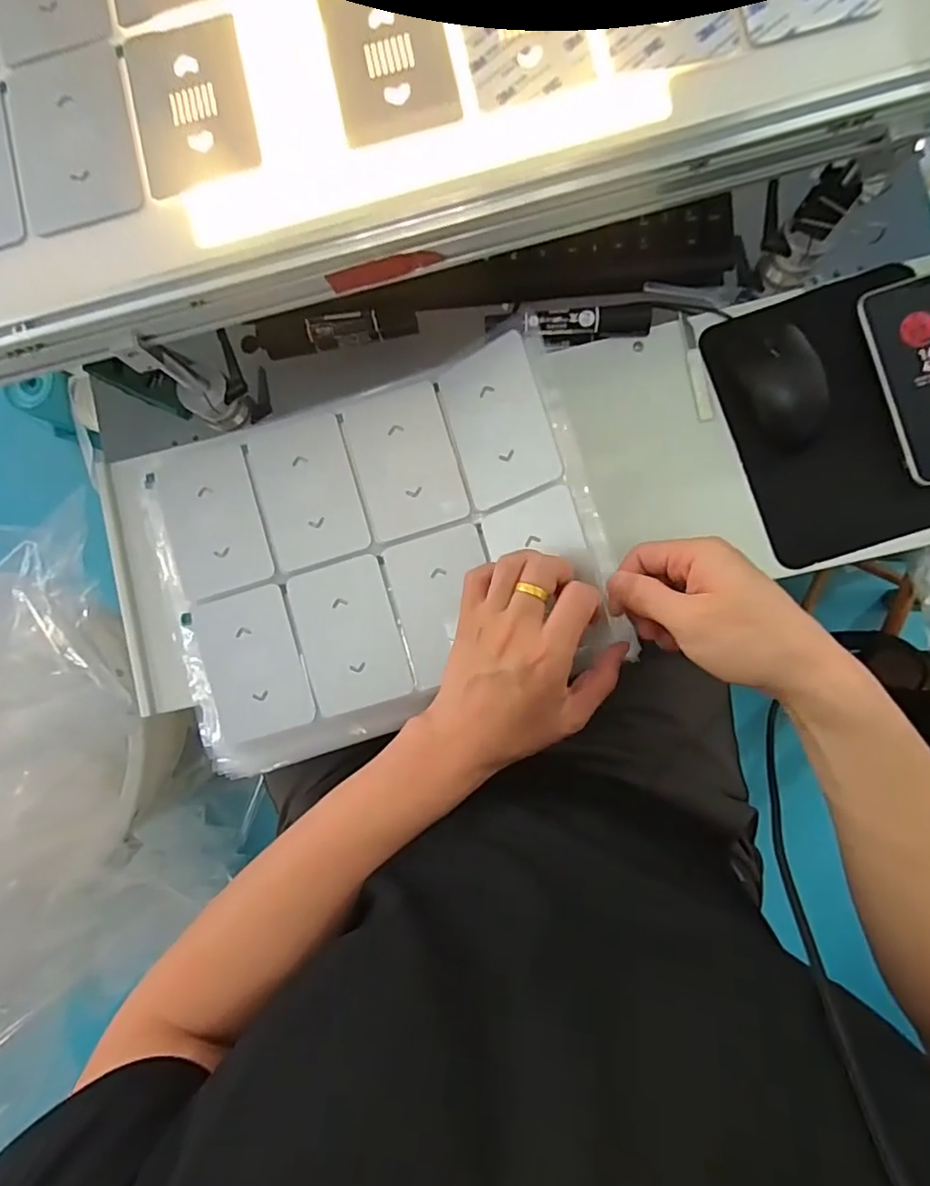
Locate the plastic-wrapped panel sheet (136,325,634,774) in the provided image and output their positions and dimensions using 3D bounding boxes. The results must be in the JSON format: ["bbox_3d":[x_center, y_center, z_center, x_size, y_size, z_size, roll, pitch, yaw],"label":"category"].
[{"bbox_3d":[-0.073,-0.021,0.446,0.339,0.029,0.258,-17,85,10],"label":"plastic-wrapped panel sheet"}]

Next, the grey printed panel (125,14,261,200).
[{"bbox_3d":[-0.177,-0.318,0.367,0.076,0.004,0.109,-12,87,4],"label":"grey printed panel"}]

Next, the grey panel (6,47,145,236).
[{"bbox_3d":[-0.258,-0.302,0.373,0.081,0.004,0.119,-13,87,4],"label":"grey panel"}]

